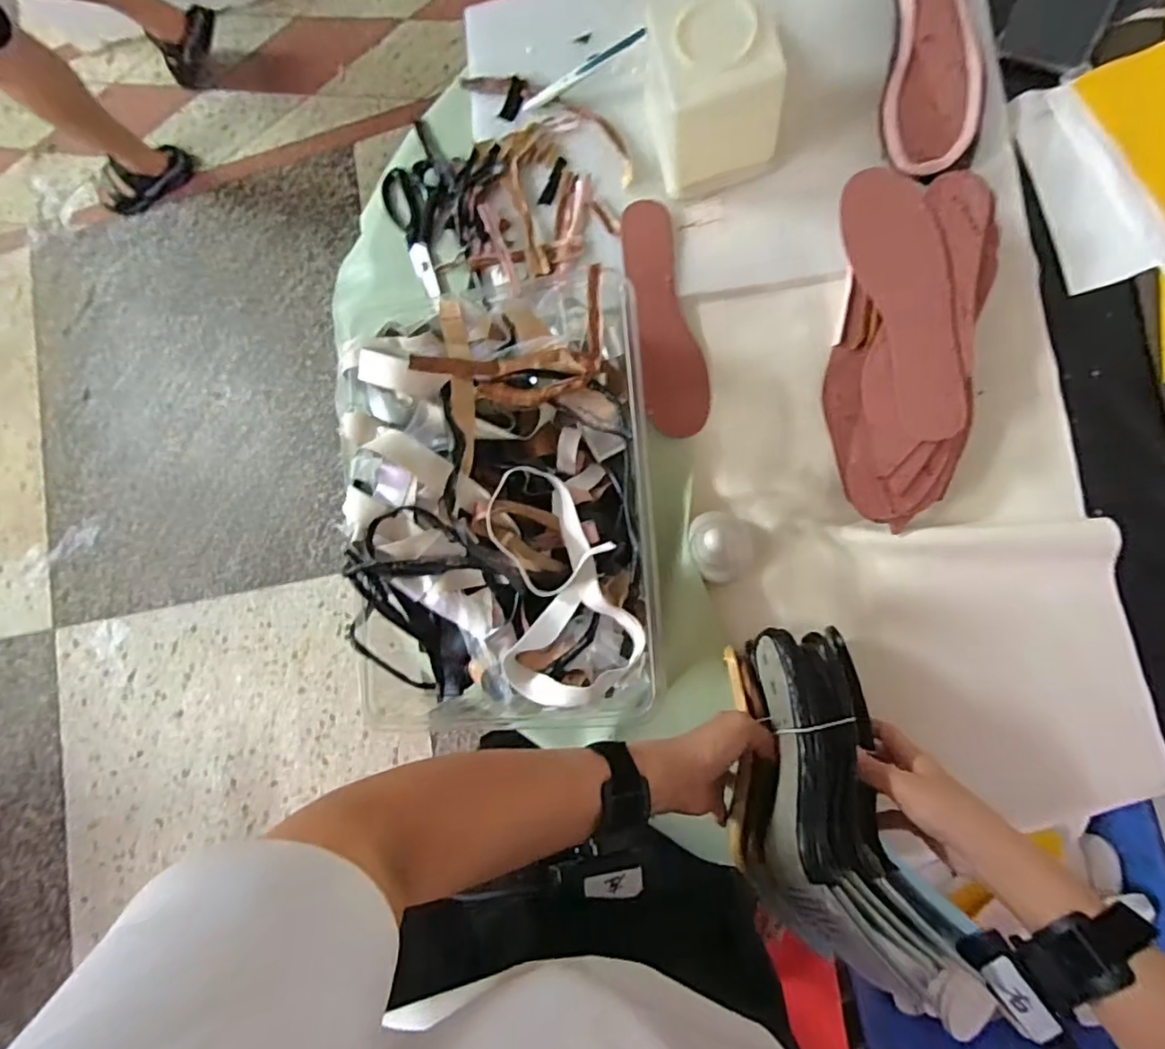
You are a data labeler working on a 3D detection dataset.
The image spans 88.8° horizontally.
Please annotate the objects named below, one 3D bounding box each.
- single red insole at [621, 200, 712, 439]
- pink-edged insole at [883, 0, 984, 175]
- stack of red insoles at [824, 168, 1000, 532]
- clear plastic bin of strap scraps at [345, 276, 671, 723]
[{"bbox_3d":[0.083,-0.205,0.593,0.062,0.011,0.236,-8,86,3],"label":"single red insole"},{"bbox_3d":[0.322,-0.435,0.547,0.077,0.029,0.233,3,84,11],"label":"pink-edged insole"},{"bbox_3d":[0.286,-0.151,0.520,0.123,0.053,0.295,3,84,10],"label":"stack of red insoles"},{"bbox_3d":[-0.084,-0.032,0.547,0.282,0.095,0.414,-5,83,6],"label":"clear plastic bin of strap scraps"}]

